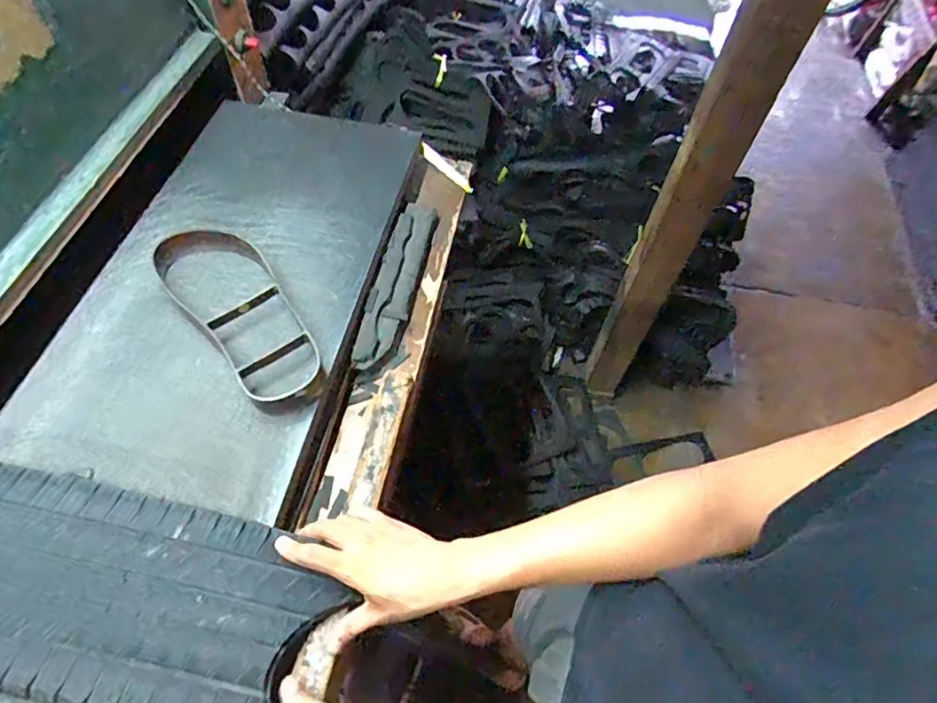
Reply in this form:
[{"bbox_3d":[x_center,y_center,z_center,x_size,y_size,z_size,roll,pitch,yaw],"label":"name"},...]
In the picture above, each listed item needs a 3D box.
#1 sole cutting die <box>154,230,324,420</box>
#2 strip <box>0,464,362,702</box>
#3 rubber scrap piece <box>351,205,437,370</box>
[{"bbox_3d":[-0.273,-0.059,0.674,0.120,0.044,0.313,-36,66,-24],"label":"sole cutting die"},{"bbox_3d":[-0.328,0.215,0.503,0.392,0.022,0.172,13,57,2],"label":"strip"},{"bbox_3d":[-0.099,-0.102,0.790,0.053,0.032,0.301,11,56,2],"label":"rubber scrap piece"}]

